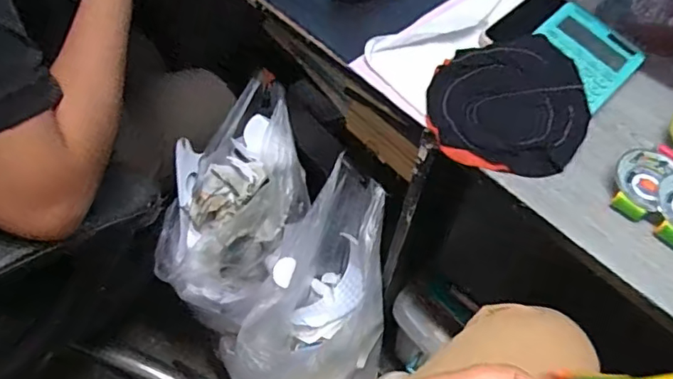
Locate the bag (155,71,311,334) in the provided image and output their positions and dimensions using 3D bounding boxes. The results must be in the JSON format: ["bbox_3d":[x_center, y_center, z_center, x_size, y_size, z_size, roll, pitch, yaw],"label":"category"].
[{"bbox_3d":[-0.134,0.013,0.759,0.181,0.154,0.306,10,54,3],"label":"bag"}]

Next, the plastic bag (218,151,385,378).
[{"bbox_3d":[-0.016,0.147,0.731,0.176,0.241,0.269,15,54,6],"label":"plastic bag"}]

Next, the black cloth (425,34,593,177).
[{"bbox_3d":[0.169,-0.088,0.528,0.147,0.034,0.150,11,54,3],"label":"black cloth"}]

